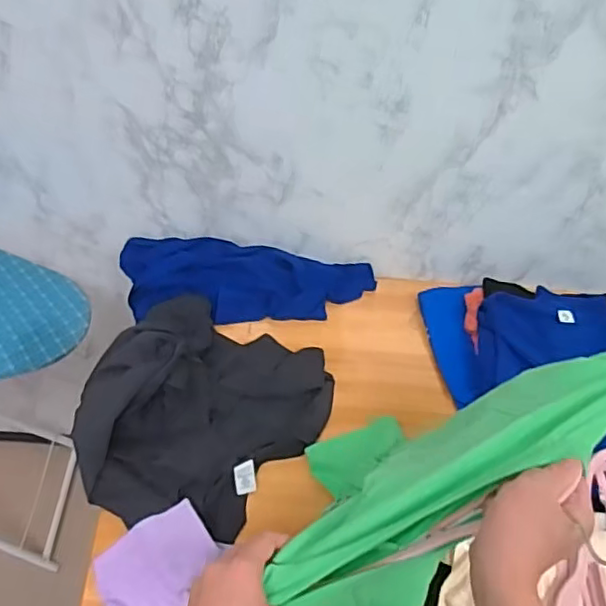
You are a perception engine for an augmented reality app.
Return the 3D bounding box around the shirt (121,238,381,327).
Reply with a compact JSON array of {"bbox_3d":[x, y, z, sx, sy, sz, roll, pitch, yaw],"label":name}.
[{"bbox_3d":[-0.080,-0.033,0.942,0.380,0.073,0.112,1,52,-5],"label":"shirt"}]

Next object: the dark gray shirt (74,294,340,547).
[{"bbox_3d":[-0.134,0.131,0.800,0.270,0.089,0.322,32,56,18],"label":"dark gray shirt"}]

